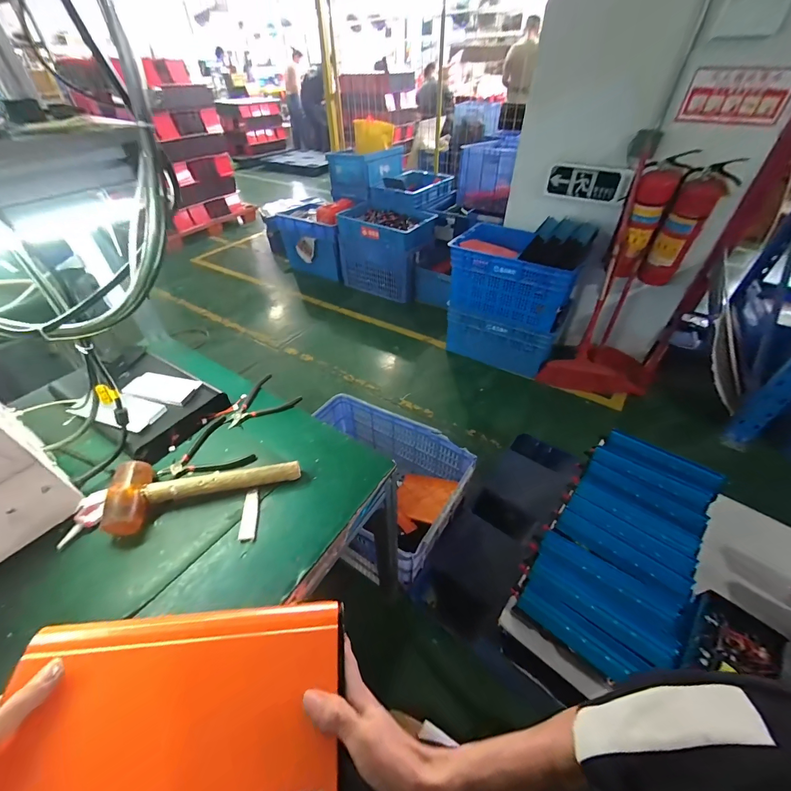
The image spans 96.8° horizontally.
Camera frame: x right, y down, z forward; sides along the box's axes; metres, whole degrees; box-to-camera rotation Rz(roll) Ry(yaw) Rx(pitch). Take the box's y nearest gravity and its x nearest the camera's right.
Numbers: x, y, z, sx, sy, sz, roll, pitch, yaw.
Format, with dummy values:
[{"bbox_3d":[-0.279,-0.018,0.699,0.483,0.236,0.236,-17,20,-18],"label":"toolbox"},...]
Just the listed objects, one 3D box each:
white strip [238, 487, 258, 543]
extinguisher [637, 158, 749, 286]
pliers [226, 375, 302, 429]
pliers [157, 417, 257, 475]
[{"bbox_3d":[-0.227,0.185,0.549,0.023,0.004,0.083,0,48,-9],"label":"white strip"},{"bbox_3d":[1.143,-0.658,1.413,0.163,0.444,0.119,22,48,22],"label":"extinguisher"},{"bbox_3d":[-0.280,0.005,0.725,0.141,0.017,0.107,-21,47,-20],"label":"pliers"},{"bbox_3d":[-0.332,0.087,0.643,0.151,0.011,0.118,-7,44,-6],"label":"pliers"}]

